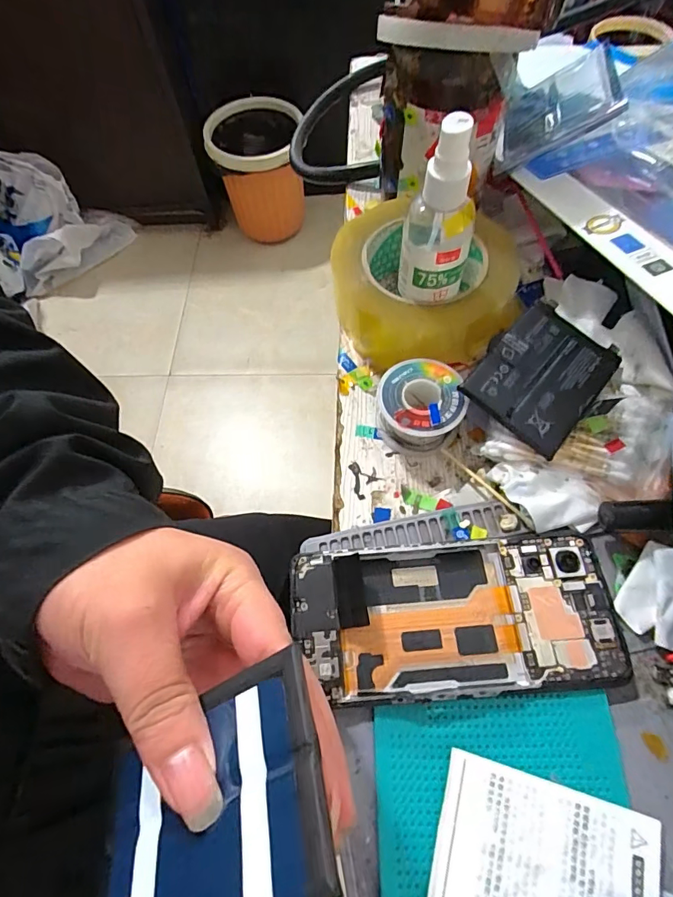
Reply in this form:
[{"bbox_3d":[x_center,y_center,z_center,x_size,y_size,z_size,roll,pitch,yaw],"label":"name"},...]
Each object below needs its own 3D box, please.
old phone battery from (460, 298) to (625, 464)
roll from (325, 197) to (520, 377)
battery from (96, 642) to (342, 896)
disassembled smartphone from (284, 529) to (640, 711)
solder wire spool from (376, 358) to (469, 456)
[{"bbox_3d":[0.125,-0.046,0.277,0.065,0.007,0.090,40,70,9],"label":"old phone battery"},{"bbox_3d":[0.058,-0.114,0.321,0.112,0.049,0.120,-1,64,3],"label":"roll"},{"bbox_3d":[-0.041,0.111,0.140,0.085,0.007,0.060,-32,43,11],"label":"battery"},{"bbox_3d":[0.059,0.085,0.232,0.158,0.012,0.074,-5,64,1],"label":"disassembled smartphone"},{"bbox_3d":[0.051,-0.026,0.288,0.050,0.032,0.050,-1,64,3],"label":"solder wire spool"}]

